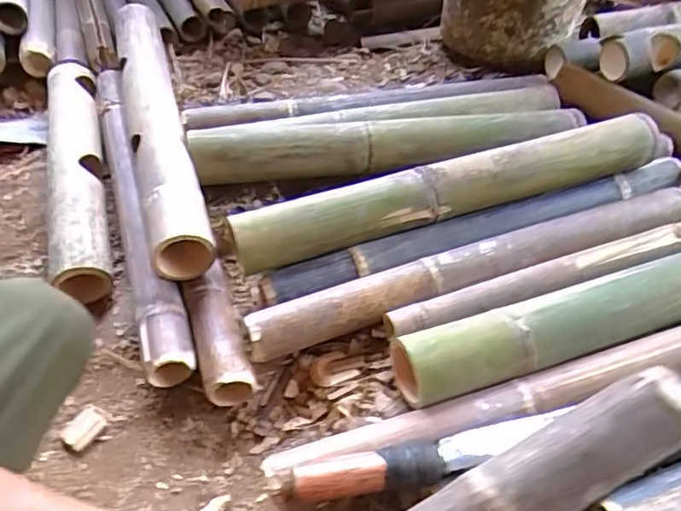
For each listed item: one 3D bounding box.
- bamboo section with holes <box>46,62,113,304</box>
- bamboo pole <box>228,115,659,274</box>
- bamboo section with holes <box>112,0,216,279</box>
[{"bbox_3d":[-0.403,-0.134,0.871,0.079,0.079,0.475,-14,48,-11],"label":"bamboo section with holes"},{"bbox_3d":[0.157,-0.094,0.781,0.620,0.062,0.068,-16,48,-13],"label":"bamboo pole"},{"bbox_3d":[-0.281,-0.209,0.867,0.079,0.091,0.592,-15,48,-12],"label":"bamboo section with holes"}]

